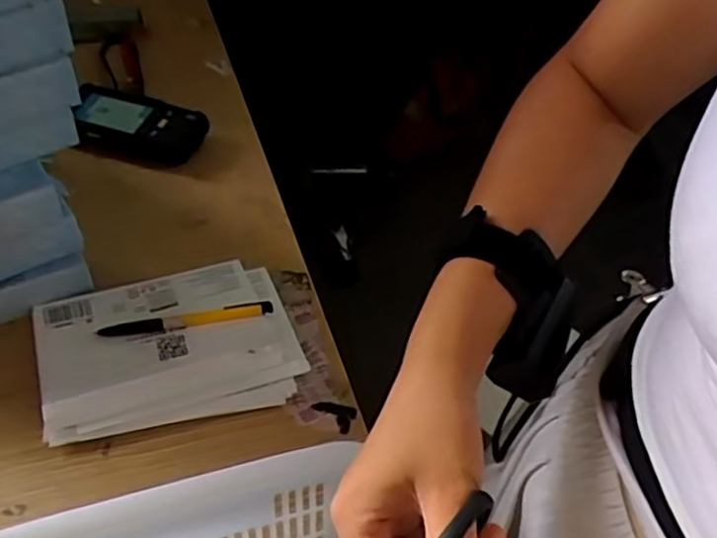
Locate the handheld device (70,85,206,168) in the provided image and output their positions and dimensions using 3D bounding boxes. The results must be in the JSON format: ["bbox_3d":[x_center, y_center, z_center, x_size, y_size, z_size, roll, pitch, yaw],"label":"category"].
[{"bbox_3d":[-0.245,-0.154,0.719,0.153,0.039,0.081,13,47,4],"label":"handheld device"}]

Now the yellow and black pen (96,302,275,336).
[{"bbox_3d":[-0.142,0.043,0.547,0.140,0.007,0.015,-8,45,-13],"label":"yellow and black pen"}]

